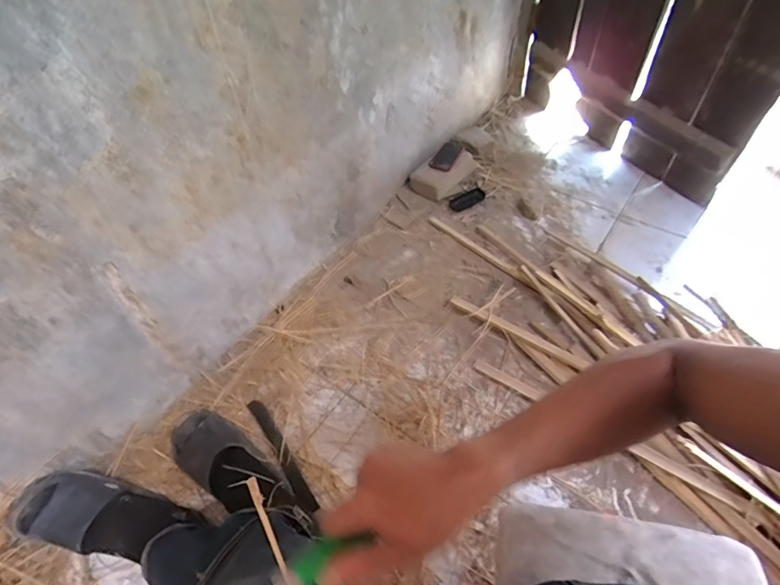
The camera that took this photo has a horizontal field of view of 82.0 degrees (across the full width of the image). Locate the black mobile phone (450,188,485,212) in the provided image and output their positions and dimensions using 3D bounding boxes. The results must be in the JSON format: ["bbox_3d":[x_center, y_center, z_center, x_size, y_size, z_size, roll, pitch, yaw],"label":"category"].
[{"bbox_3d":[0.233,-0.284,1.373,0.122,0.011,0.060,-28,55,-18],"label":"black mobile phone"}]

